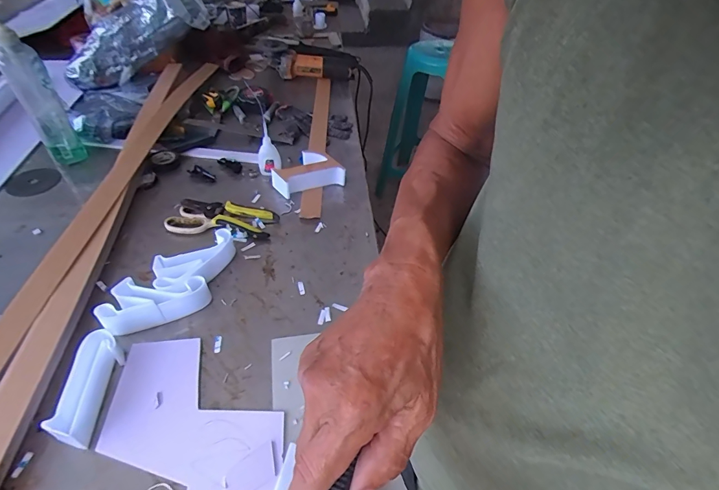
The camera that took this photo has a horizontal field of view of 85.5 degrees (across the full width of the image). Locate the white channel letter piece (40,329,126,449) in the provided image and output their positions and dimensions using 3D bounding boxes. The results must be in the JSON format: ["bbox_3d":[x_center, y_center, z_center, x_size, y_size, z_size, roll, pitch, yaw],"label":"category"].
[{"bbox_3d":[-0.317,0.163,0.456,0.033,0.043,0.124,2,44,-2],"label":"white channel letter piece"}]

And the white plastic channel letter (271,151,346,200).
[{"bbox_3d":[-0.106,-0.146,0.786,0.136,0.049,0.073,-18,48,-21],"label":"white plastic channel letter"}]

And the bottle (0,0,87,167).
[{"bbox_3d":[-0.600,-0.277,0.722,0.068,0.288,0.083,-26,52,-27],"label":"bottle"}]

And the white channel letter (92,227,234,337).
[{"bbox_3d":[-0.272,0.055,0.576,0.203,0.041,0.101,-25,51,-27],"label":"white channel letter"}]

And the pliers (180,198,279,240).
[{"bbox_3d":[-0.235,-0.058,0.705,0.171,0.024,0.066,15,45,11],"label":"pliers"}]

